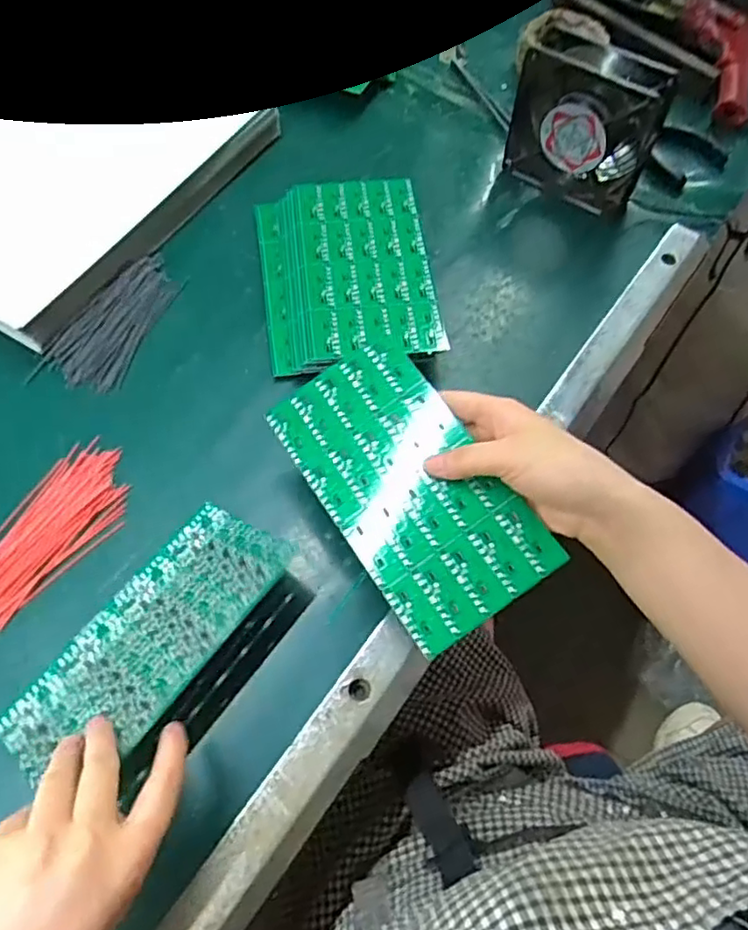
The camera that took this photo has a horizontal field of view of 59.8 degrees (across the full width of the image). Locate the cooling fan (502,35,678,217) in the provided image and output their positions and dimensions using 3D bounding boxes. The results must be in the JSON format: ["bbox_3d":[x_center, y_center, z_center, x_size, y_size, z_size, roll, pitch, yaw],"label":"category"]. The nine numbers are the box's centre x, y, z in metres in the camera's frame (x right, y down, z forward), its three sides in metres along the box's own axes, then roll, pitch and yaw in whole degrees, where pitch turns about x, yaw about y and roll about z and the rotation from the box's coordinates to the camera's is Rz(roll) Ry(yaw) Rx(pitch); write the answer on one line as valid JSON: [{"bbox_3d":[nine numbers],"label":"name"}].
[{"bbox_3d":[0.184,-0.295,0.573,0.122,0.117,0.054,30,65,13],"label":"cooling fan"}]

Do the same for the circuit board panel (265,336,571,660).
[{"bbox_3d":[0.019,0.011,0.404,0.098,0.009,0.185,-35,70,-1],"label":"circuit board panel"}]

